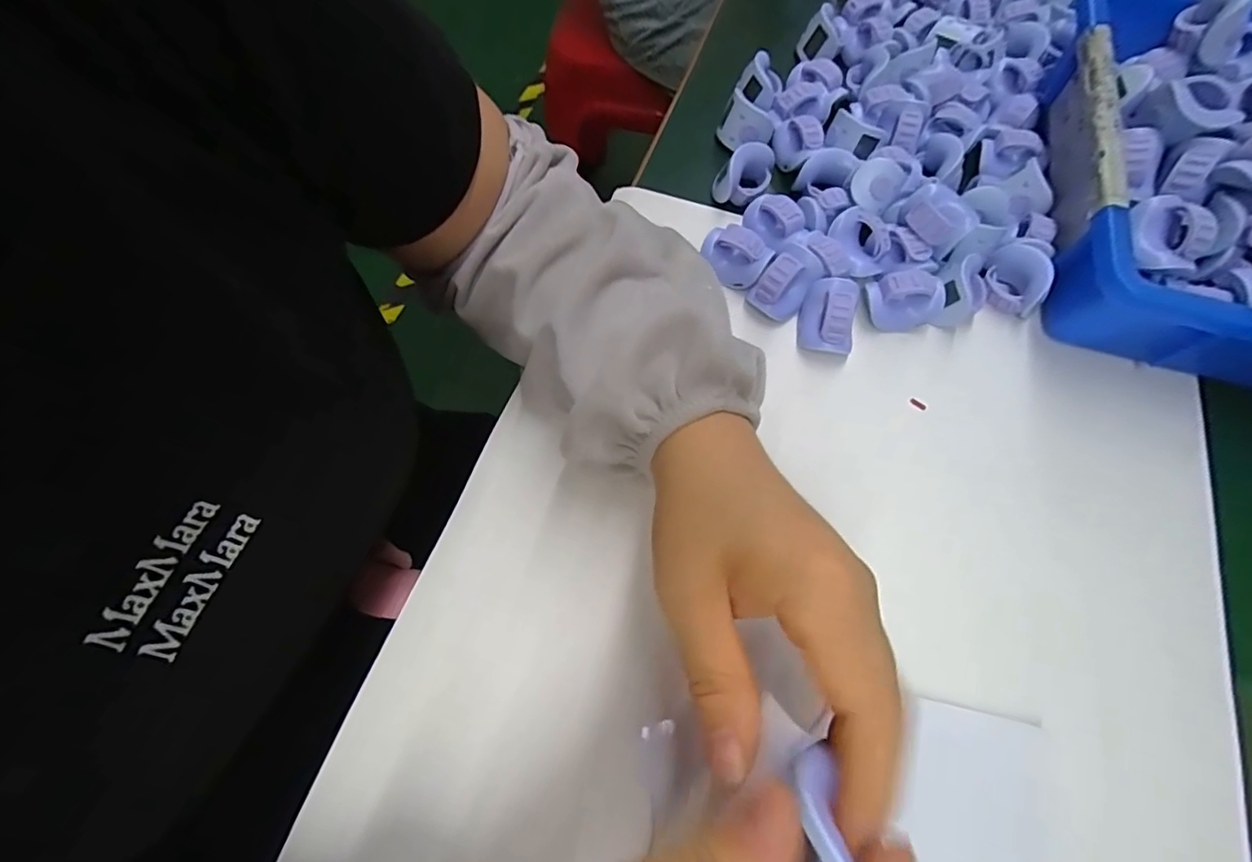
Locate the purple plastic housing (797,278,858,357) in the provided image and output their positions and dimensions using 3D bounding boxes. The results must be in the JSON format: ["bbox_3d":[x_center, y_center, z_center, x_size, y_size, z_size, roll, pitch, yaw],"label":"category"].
[{"bbox_3d":[0.114,-0.065,0.299,0.027,0.027,0.037,12,66,4],"label":"purple plastic housing"}]

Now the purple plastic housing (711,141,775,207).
[{"bbox_3d":[0.076,-0.166,0.346,0.034,0.030,0.028,17,67,6],"label":"purple plastic housing"}]

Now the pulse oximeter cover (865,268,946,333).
[{"bbox_3d":[0.161,-0.076,0.310,0.038,0.029,0.024,-5,66,-4],"label":"pulse oximeter cover"}]

